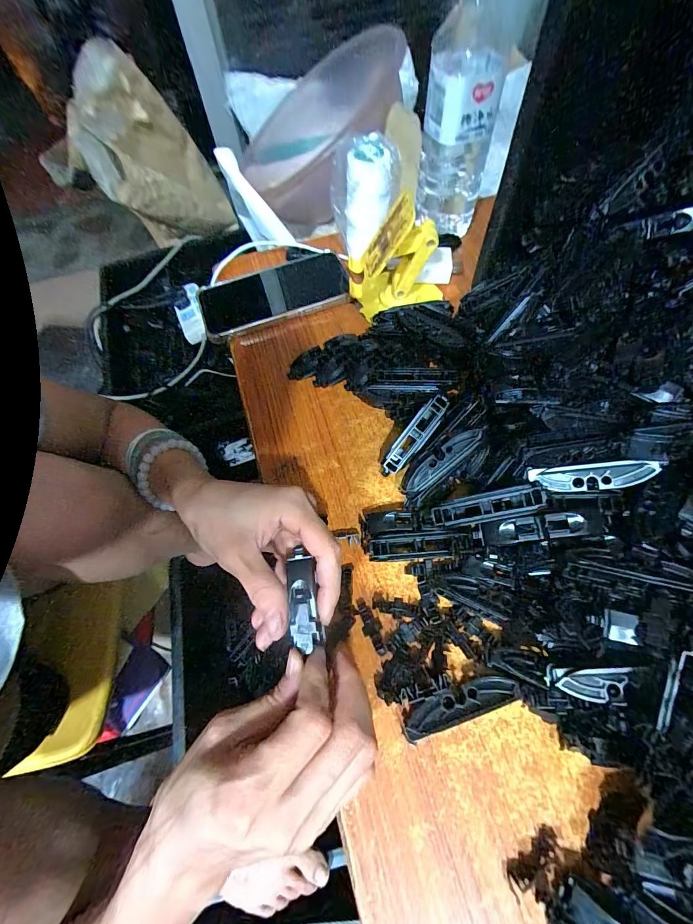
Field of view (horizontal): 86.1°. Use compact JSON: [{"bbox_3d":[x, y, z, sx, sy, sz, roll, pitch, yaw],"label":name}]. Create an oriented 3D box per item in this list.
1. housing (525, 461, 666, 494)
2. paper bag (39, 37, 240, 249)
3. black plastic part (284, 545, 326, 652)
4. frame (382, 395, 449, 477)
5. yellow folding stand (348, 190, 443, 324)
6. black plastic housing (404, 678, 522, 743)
[{"bbox_3d":[0.165,0.010,0.251,0.073,0.009,0.019,-6,100,23],"label":"housing"},{"bbox_3d":[-0.438,-0.671,0.860,0.218,0.331,0.366,39,72,20],"label":"paper bag"},{"bbox_3d":[-0.025,0.081,0.218,0.017,0.015,0.055,-9,74,-1],"label":"black plastic part"},{"bbox_3d":[0.056,-0.021,0.309,0.018,0.011,0.079,40,96,20],"label":"frame"},{"bbox_3d":[0.051,-0.200,0.375,0.099,0.102,0.067,3,64,5],"label":"yellow folding stand"},{"bbox_3d":[0.070,0.152,0.234,0.073,0.017,0.018,-18,64,-5],"label":"black plastic housing"}]

